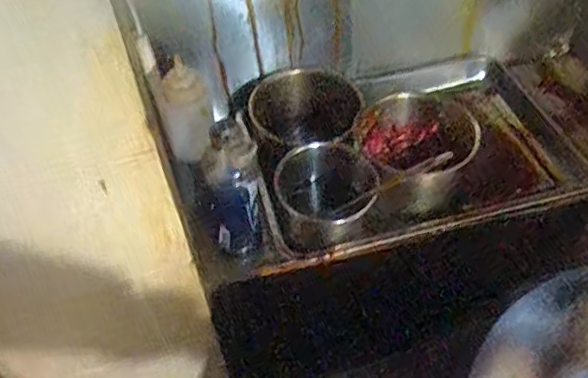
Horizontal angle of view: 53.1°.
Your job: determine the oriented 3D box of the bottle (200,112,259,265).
[{"bbox_3d":[-0.080,0.007,0.745,0.080,0.215,0.057,-8,47,-3],"label":"bottle"}]

